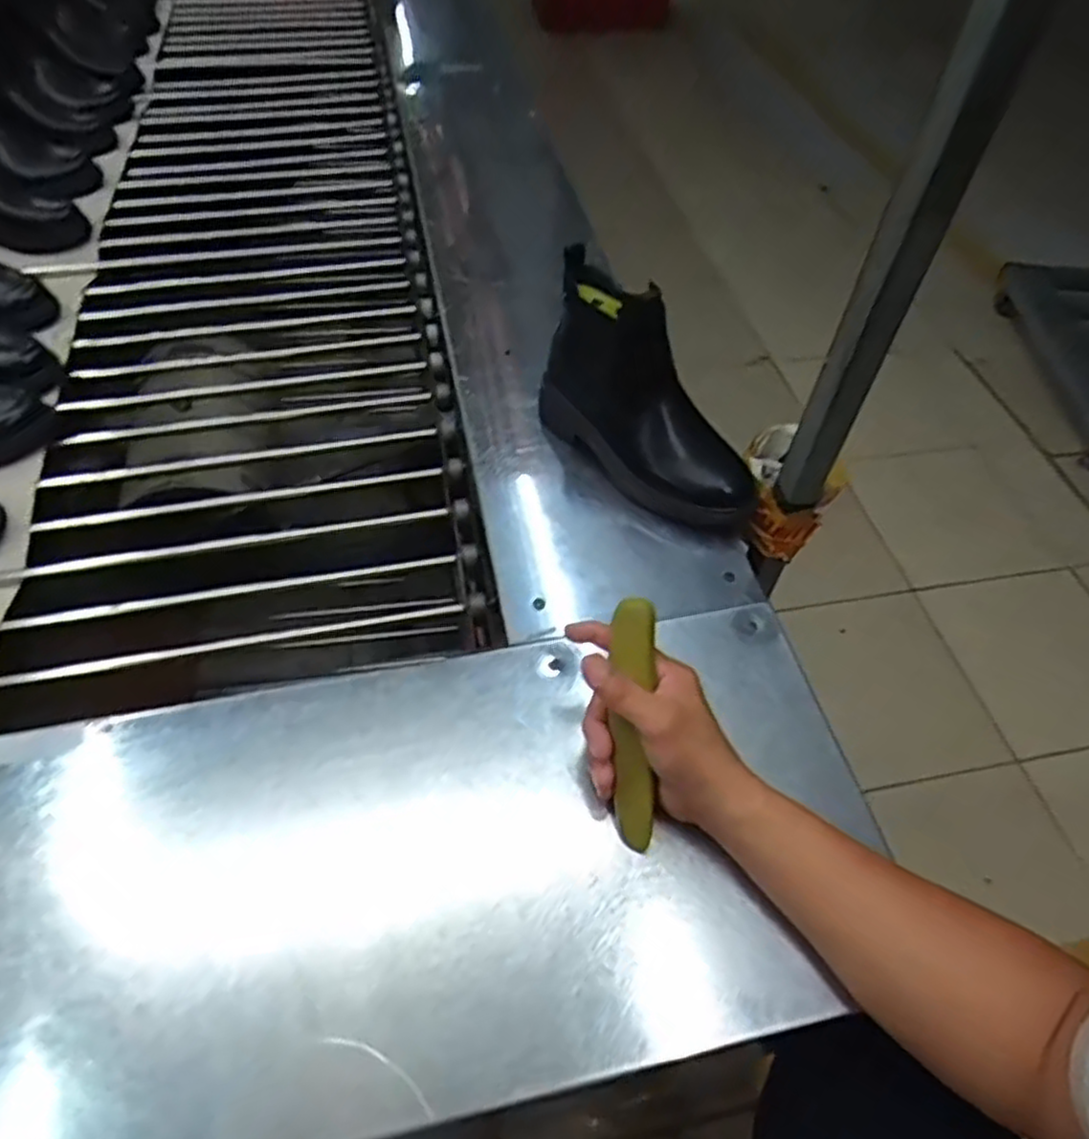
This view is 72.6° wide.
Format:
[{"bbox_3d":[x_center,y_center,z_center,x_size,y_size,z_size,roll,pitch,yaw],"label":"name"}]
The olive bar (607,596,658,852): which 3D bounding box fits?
[{"bbox_3d":[0.061,0.105,0.507,0.028,0.016,0.170,0,97,-1],"label":"olive bar"}]

